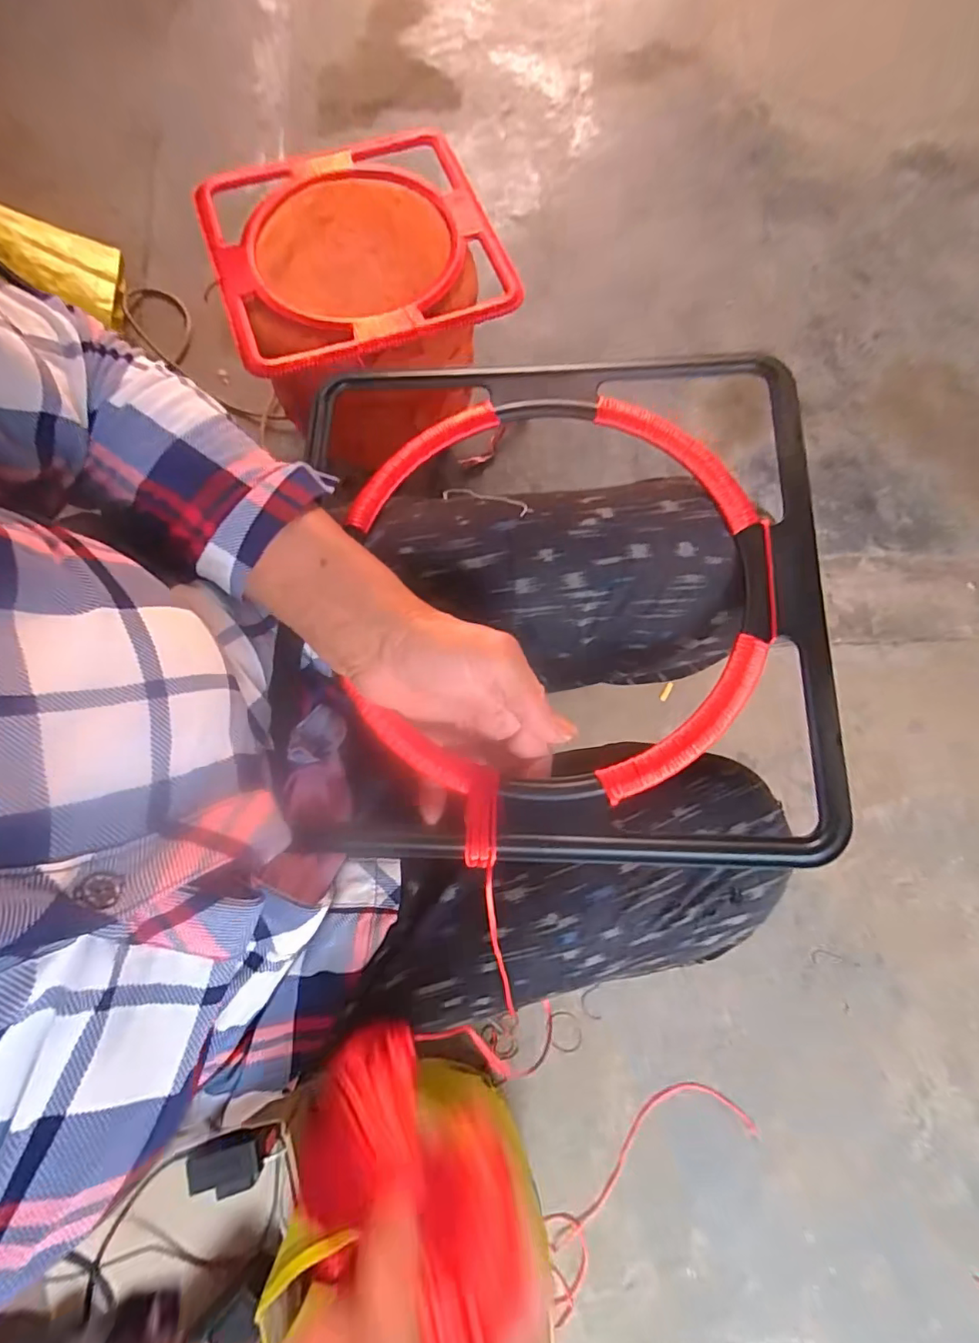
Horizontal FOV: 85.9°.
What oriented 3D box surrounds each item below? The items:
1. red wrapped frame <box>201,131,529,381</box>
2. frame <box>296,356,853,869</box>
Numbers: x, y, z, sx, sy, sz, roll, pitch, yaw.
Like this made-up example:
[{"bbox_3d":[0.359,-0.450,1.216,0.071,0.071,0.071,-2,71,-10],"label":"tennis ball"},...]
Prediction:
[{"bbox_3d":[-0.166,-0.522,0.648,0.340,0.037,0.362,-20,78,-7],"label":"red wrapped frame"},{"bbox_3d":[0.041,-0.052,0.330,0.313,0.023,0.332,-1,76,4],"label":"frame"}]

